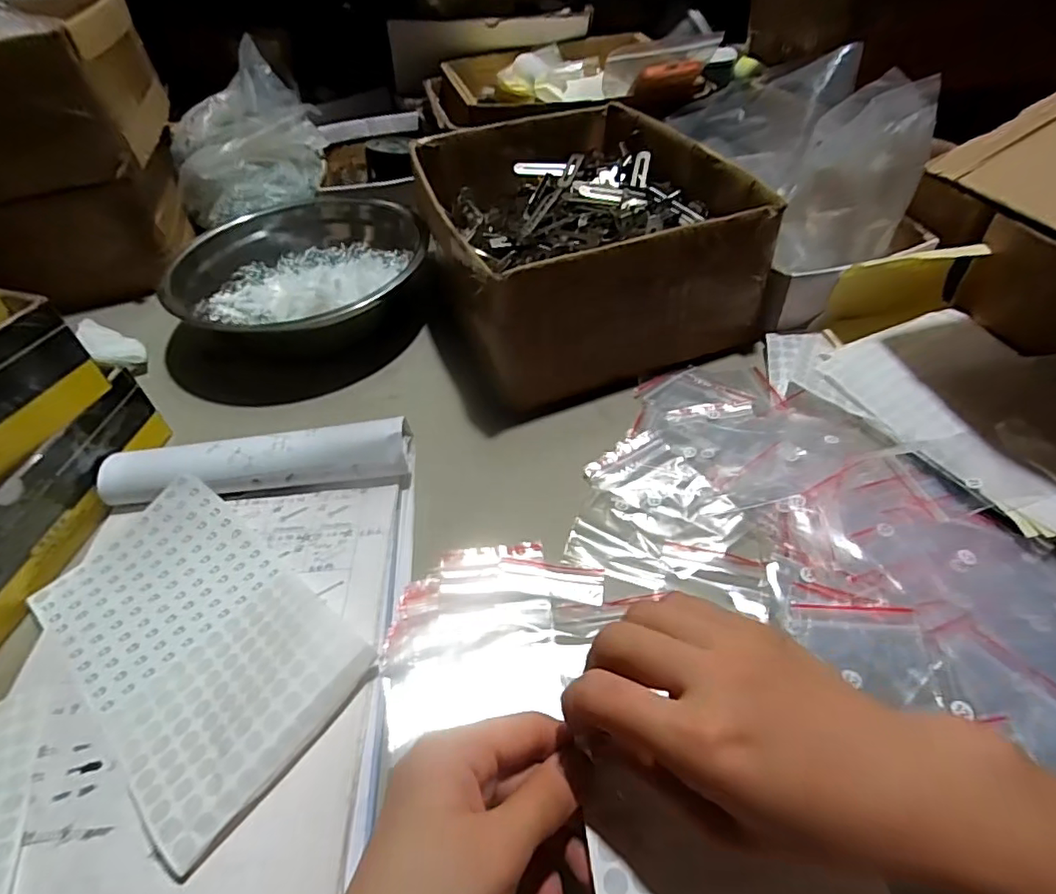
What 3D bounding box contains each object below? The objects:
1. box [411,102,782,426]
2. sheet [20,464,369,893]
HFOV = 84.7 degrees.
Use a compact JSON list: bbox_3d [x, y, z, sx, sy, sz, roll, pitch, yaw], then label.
[{"bbox_3d":[0.042,-0.207,0.578,0.262,0.129,0.328,-18,47,-13],"label":"box"},{"bbox_3d":[-0.201,0.108,0.343,0.213,0.023,0.125,29,54,29],"label":"sheet"}]

